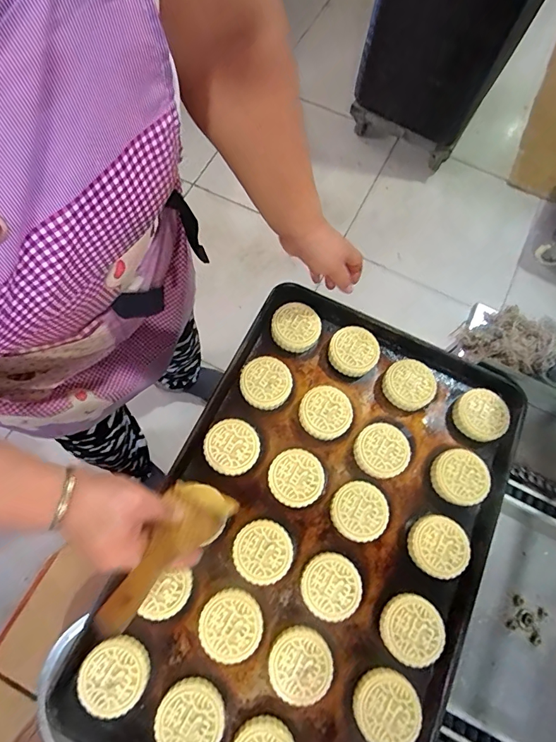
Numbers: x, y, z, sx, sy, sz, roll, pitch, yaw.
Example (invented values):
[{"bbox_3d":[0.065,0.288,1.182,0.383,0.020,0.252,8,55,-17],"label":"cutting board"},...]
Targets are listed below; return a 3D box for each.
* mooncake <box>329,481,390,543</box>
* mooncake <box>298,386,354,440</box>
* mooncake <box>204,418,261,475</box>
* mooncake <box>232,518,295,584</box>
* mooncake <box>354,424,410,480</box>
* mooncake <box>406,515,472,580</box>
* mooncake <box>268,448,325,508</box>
[{"bbox_3d":[0.104,0.181,0.540,0.070,0.027,0.070,1,70,-1],"label":"mooncake"},{"bbox_3d":[0.065,0.059,0.581,0.071,0.028,0.070,1,70,-1],"label":"mooncake"},{"bbox_3d":[-0.060,0.101,0.556,0.069,0.026,0.069,1,70,-1],"label":"mooncake"},{"bbox_3d":[-0.018,0.222,0.519,0.070,0.026,0.069,1,70,-1],"label":"mooncake"},{"bbox_3d":[0.140,0.108,0.568,0.070,0.027,0.069,1,70,-1],"label":"mooncake"},{"bbox_3d":[0.204,0.222,0.532,0.075,0.026,0.070,1,70,-1],"label":"mooncake"},{"bbox_3d":[0.024,0.141,0.550,0.069,0.027,0.070,1,70,-1],"label":"mooncake"}]

